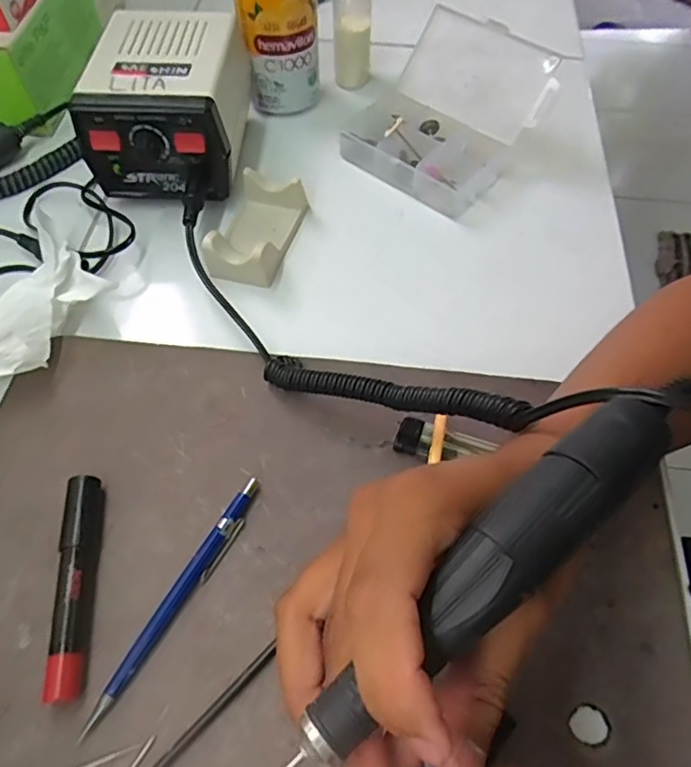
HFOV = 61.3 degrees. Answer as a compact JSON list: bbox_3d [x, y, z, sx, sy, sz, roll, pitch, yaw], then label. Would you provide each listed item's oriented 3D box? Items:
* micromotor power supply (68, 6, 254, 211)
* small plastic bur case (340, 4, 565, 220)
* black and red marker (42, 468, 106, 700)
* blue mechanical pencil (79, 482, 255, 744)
[{"bbox_3d":[-0.129,-0.204,0.441,0.103,0.085,0.141,5,59,1],"label":"micromotor power supply"},{"bbox_3d":[0.076,-0.220,0.464,0.136,0.073,0.129,37,64,18],"label":"small plastic bur case"},{"bbox_3d":[-0.136,0.100,0.297,0.018,0.017,0.108,-6,59,-6],"label":"black and red marker"},{"bbox_3d":[-0.083,0.107,0.296,0.011,0.009,0.134,27,62,13],"label":"blue mechanical pencil"}]

